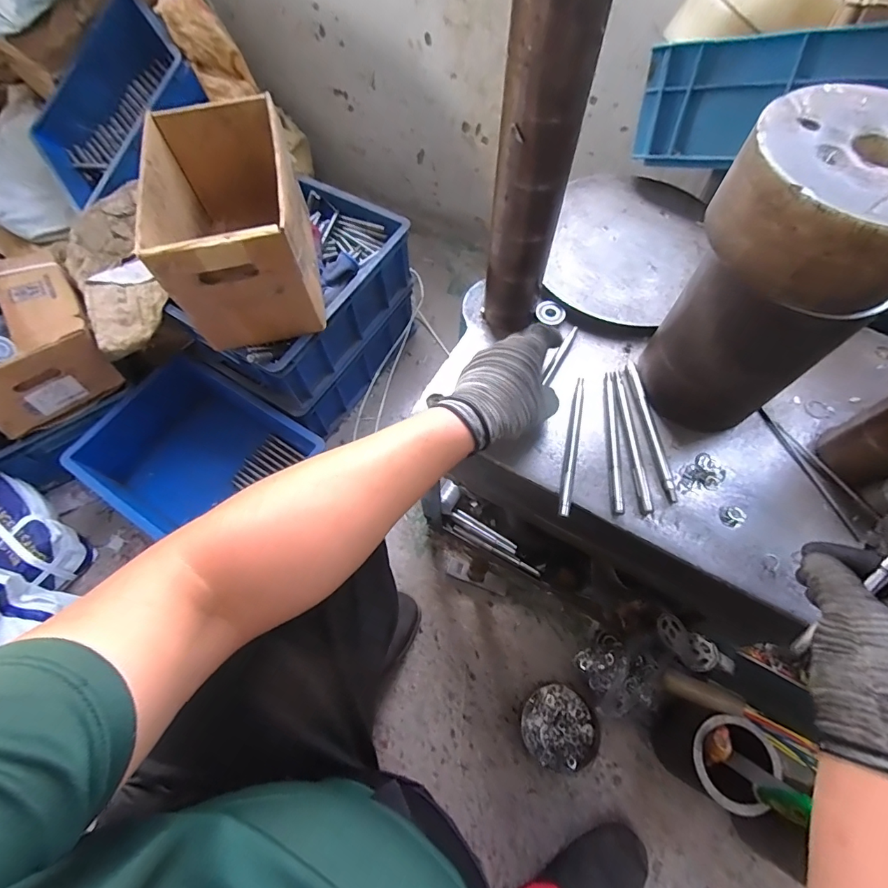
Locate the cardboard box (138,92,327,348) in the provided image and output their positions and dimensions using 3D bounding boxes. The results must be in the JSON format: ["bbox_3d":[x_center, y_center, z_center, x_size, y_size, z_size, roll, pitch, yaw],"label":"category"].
[{"bbox_3d":[-0.324,-0.356,0.713,0.194,0.196,0.328,-12,66,-5],"label":"cardboard box"}]

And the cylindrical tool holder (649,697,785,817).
[{"bbox_3d":[0.386,0.452,0.663,0.087,0.179,0.108,22,67,11],"label":"cylindrical tool holder"}]

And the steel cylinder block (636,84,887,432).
[{"bbox_3d":[0.281,-0.130,0.397,0.145,0.251,0.137,36,71,16],"label":"steel cylinder block"}]

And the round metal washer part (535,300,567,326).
[{"bbox_3d":[0.130,-0.159,0.542,0.035,0.008,0.029,25,68,12],"label":"round metal washer part"}]

